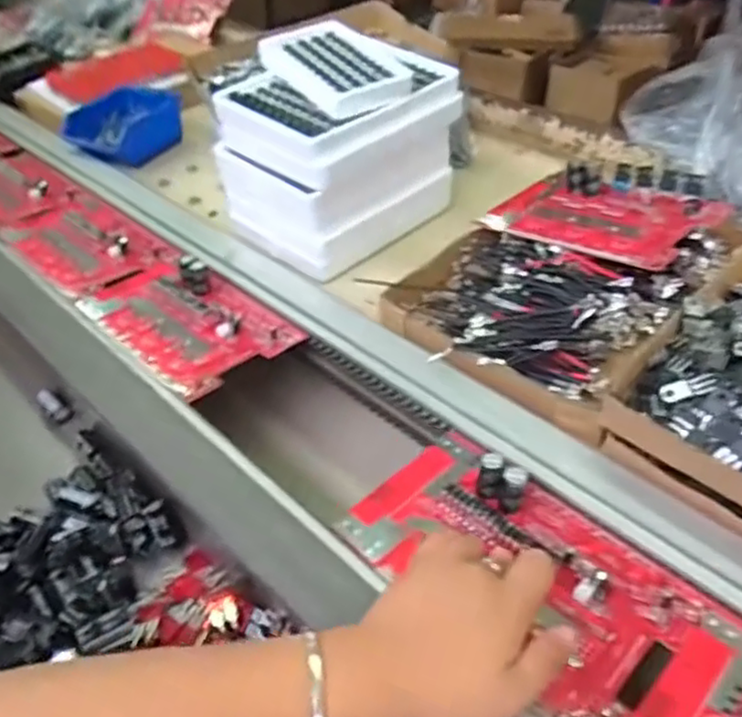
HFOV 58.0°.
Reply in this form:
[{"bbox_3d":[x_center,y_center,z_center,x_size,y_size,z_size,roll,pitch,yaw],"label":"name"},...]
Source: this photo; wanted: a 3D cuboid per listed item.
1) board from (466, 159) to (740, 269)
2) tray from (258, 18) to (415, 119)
[{"bbox_3d":[0.216,-0.139,0.614,0.180,0.041,0.136,28,43,34],"label":"board"},{"bbox_3d":[-0.035,-0.290,0.660,0.094,0.023,0.169,-33,54,-17],"label":"tray"}]

